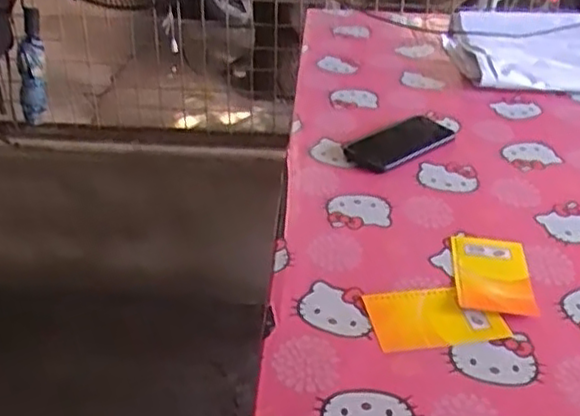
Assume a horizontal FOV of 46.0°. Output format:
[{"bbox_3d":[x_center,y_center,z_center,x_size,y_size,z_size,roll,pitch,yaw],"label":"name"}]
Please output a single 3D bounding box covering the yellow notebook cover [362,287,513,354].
[{"bbox_3d":[0.143,0.108,0.681,0.126,0.004,0.082,-6,35,-11],"label":"yellow notebook cover"}]

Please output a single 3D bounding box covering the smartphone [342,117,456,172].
[{"bbox_3d":[0.158,-0.093,0.963,0.172,0.017,0.080,-27,44,-35],"label":"smartphone"}]

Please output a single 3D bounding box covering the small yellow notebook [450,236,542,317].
[{"bbox_3d":[0.218,0.069,0.735,0.077,0.006,0.125,5,35,5],"label":"small yellow notebook"}]

